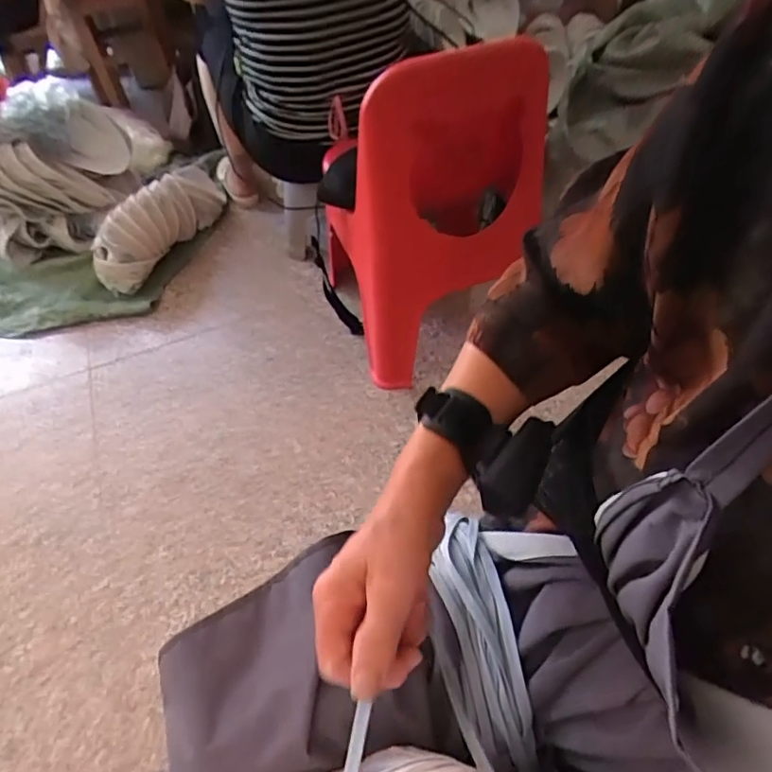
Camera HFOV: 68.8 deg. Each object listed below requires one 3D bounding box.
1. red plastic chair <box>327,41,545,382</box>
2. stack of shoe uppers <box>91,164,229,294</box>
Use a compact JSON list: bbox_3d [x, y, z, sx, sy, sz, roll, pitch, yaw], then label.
[{"bbox_3d":[0.074,-0.347,1.074,0.363,0.607,0.321,-22,52,-13],"label":"red plastic chair"},{"bbox_3d":[-0.569,-0.463,1.491,0.128,0.182,0.555,11,51,14],"label":"stack of shoe uppers"}]

